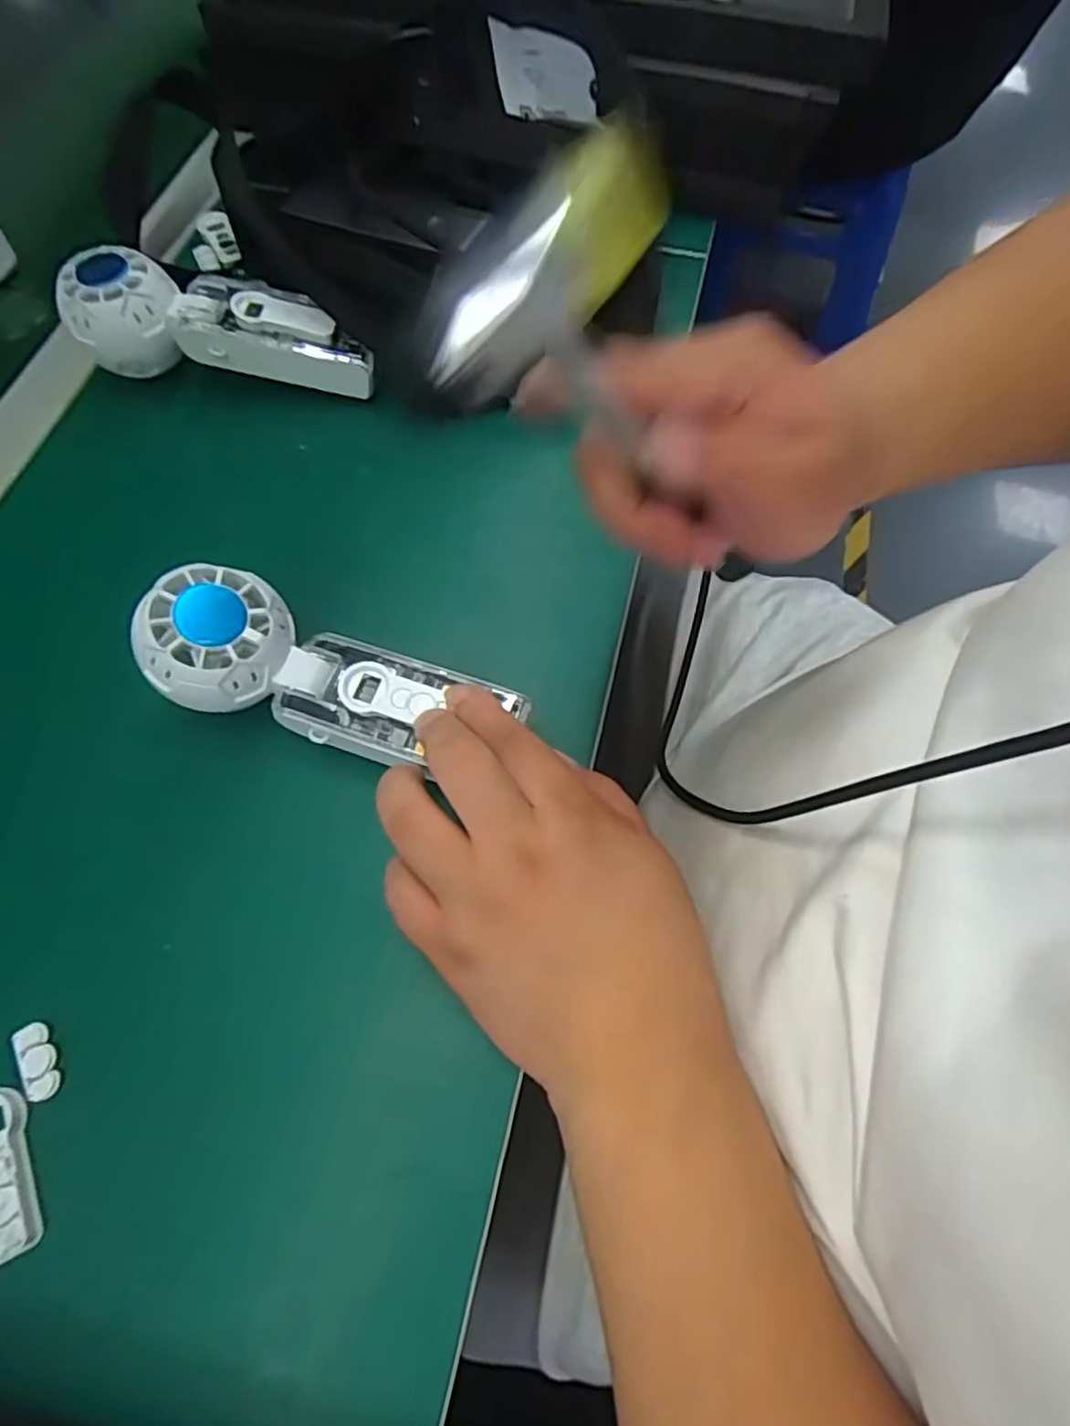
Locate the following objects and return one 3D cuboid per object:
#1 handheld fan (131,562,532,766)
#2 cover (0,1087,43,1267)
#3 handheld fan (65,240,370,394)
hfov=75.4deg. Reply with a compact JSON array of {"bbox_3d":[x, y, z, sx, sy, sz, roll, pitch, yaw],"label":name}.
[{"bbox_3d":[-0.087,-0.016,0.303,0.158,0.029,0.057,18,69,-7],"label":"handheld fan"},{"bbox_3d":[-0.194,0.165,0.248,0.024,0.004,0.056,-31,69,-13],"label":"cover"},{"bbox_3d":[-0.175,-0.223,0.393,0.166,0.047,0.054,4,65,2],"label":"handheld fan"}]

